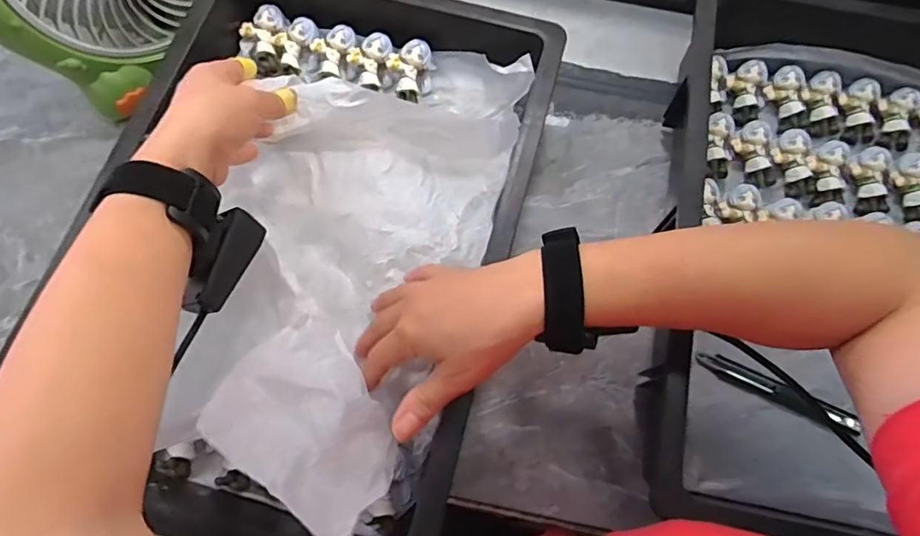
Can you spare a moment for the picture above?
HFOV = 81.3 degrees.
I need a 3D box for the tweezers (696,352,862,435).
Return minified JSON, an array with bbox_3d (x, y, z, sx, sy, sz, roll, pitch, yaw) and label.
[{"bbox_3d":[0.251,0.097,0.430,0.115,0.010,0.018,26,73,29],"label":"tweezers"}]

